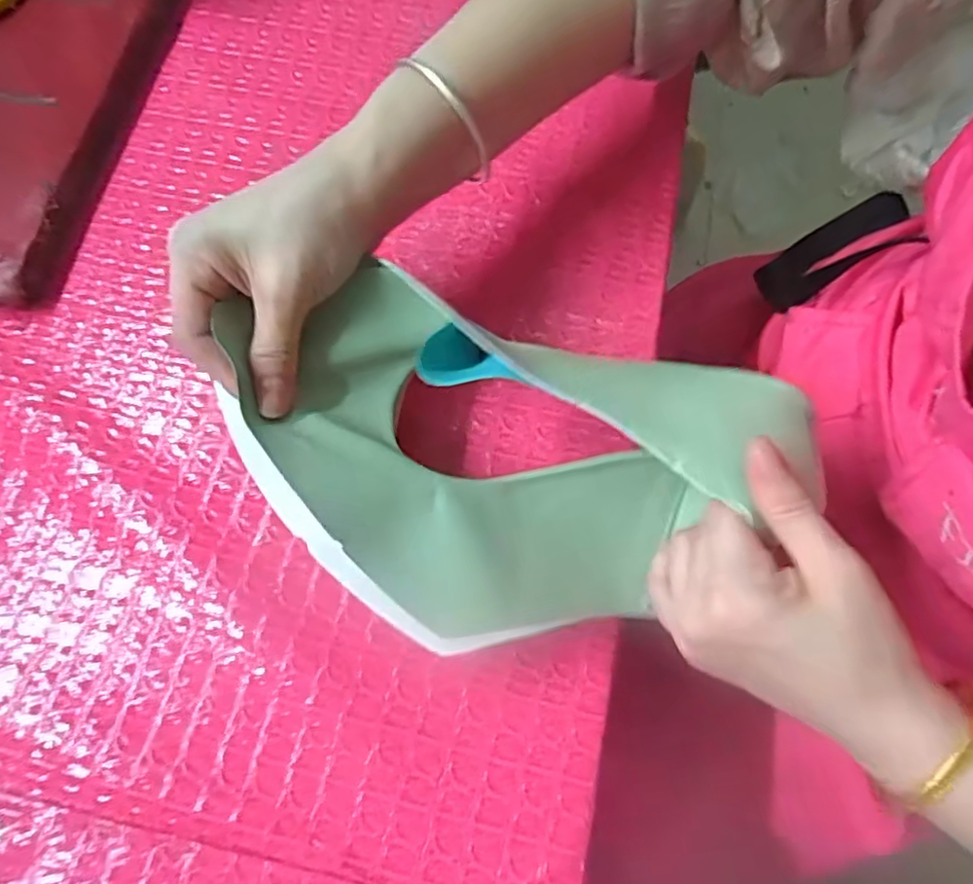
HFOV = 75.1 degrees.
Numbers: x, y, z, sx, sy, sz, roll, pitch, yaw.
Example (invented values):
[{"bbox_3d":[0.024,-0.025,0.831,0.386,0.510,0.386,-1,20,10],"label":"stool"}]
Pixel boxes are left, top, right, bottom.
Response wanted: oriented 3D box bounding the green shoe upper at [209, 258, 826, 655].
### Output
[{"bbox_3d":[0.004,0.010,0.251,0.226,0.065,0.133,14,74,6],"label":"green shoe upper"}]

